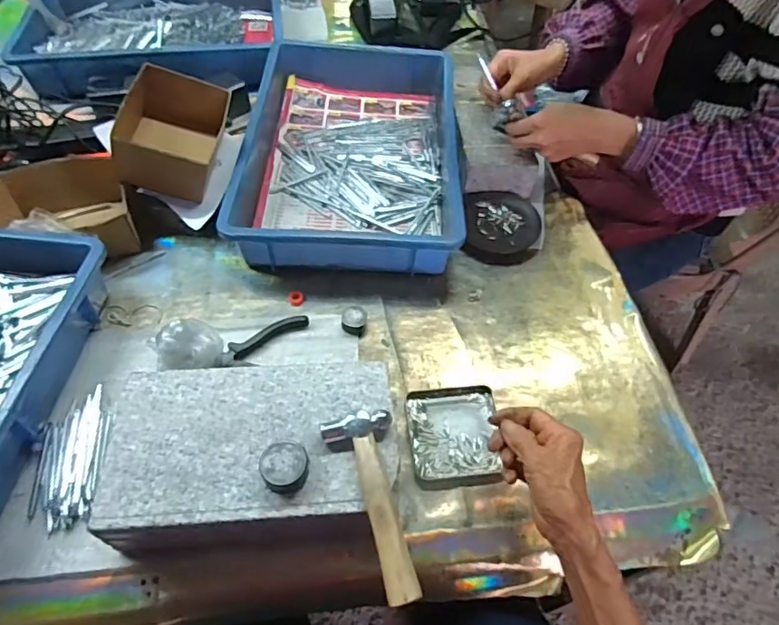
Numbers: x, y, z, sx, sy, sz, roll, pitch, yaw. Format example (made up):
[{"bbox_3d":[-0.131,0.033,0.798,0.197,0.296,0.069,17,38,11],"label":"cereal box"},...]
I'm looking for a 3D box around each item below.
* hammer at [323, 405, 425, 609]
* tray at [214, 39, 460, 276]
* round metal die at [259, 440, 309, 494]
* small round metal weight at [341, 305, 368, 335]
[{"bbox_3d":[-0.005,0.149,0.413,0.056,0.022,0.146,-15,56,-15],"label":"hammer"},{"bbox_3d":[-0.049,-0.253,0.759,0.285,0.078,0.461,4,54,-1],"label":"tray"},{"bbox_3d":[-0.086,0.127,0.425,0.036,0.023,0.036,2,54,-3],"label":"round metal die"},{"bbox_3d":[-0.041,0.007,0.605,0.029,0.017,0.032,7,54,1],"label":"small round metal weight"}]

